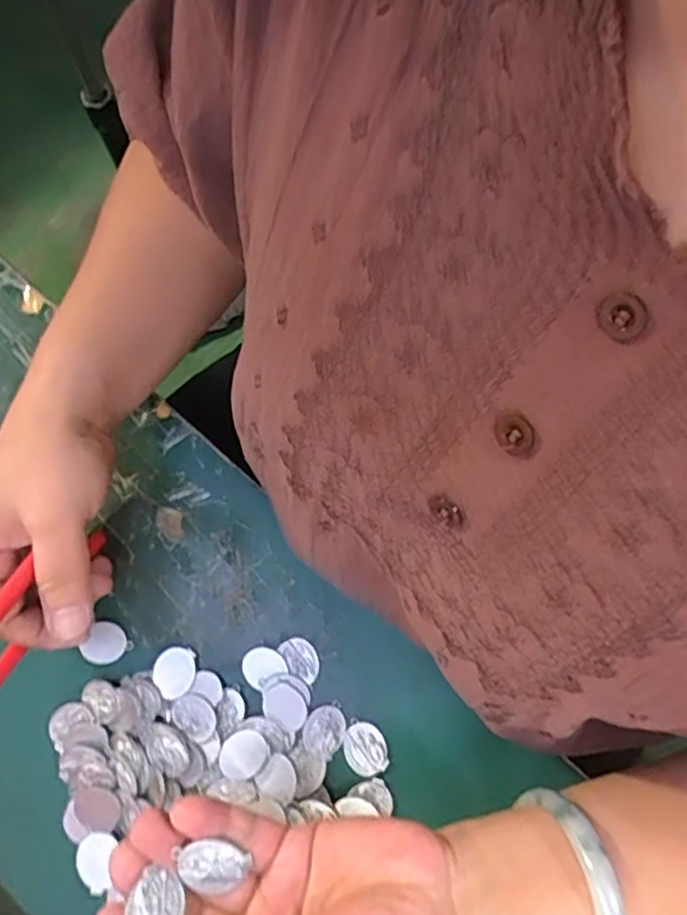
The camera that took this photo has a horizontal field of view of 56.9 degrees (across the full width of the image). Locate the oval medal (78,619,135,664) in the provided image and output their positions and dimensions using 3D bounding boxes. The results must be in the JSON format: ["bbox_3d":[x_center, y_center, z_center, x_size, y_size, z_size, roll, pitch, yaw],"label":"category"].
[{"bbox_3d":[-0.128,0.100,0.340,0.023,0.005,0.021,-38,77,-9],"label":"oval medal"}]

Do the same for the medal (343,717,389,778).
[{"bbox_3d":[0.011,0.151,0.329,0.022,0.004,0.027,-30,76,-7],"label":"medal"}]

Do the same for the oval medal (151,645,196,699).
[{"bbox_3d":[-0.089,0.113,0.337,0.022,0.010,0.024,41,79,11],"label":"oval medal"}]

